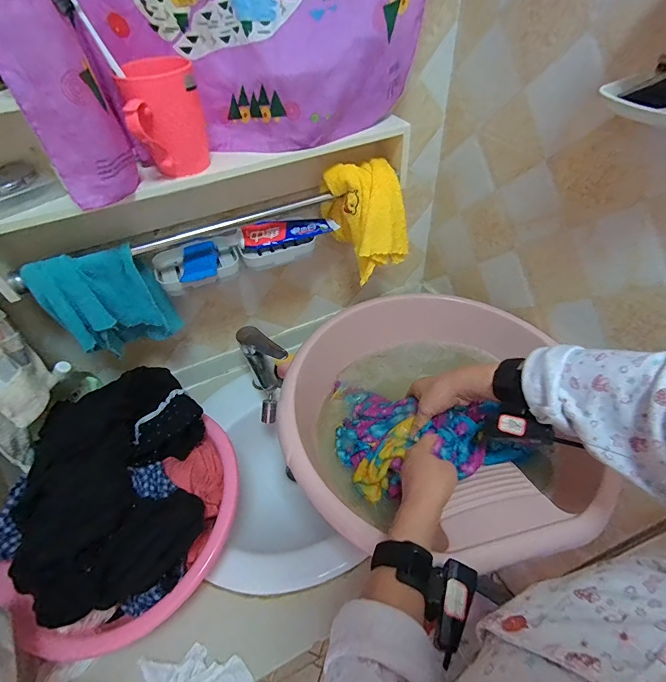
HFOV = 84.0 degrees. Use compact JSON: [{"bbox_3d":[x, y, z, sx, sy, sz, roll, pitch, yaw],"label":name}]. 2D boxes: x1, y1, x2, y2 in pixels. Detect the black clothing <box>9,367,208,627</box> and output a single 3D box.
[{"bbox_3d":[-0.292,0.176,0.529,0.171,0.124,0.342,-8,47,-3],"label":"black clothing"}]

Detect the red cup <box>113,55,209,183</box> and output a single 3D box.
[{"bbox_3d":[-0.192,-0.254,0.435,0.082,0.113,0.093,-14,48,-8],"label":"red cup"}]

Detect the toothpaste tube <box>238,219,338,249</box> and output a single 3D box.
[{"bbox_3d":[-0.075,-0.187,0.624,0.168,0.033,0.043,-17,48,-11],"label":"toothpaste tube"}]

